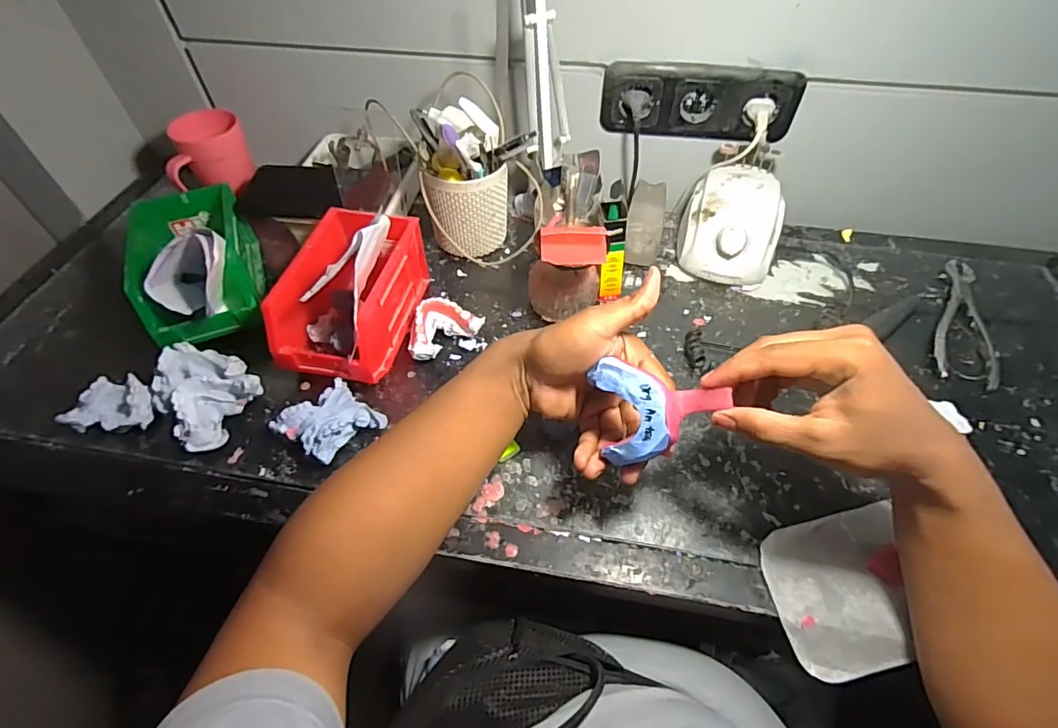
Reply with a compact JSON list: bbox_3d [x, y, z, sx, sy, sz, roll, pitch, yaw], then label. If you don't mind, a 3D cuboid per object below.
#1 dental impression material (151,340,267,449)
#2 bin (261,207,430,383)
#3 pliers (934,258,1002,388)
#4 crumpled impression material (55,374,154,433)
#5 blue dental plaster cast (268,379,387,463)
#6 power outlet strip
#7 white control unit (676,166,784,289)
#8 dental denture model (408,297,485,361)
[{"bbox_3d":[-0.305,0.026,0.484,0.079,0.037,0.109,-38,62,-25],"label":"dental impression material"},{"bbox_3d":[-0.179,-0.075,0.519,0.100,0.106,0.172,8,54,6],"label":"bin"},{"bbox_3d":[0.475,-0.054,0.566,0.056,0.010,0.199,17,55,12],"label":"pliers"},{"bbox_3d":[-0.384,0.041,0.479,0.067,0.036,0.051,-2,53,-2],"label":"crumpled impression material"},{"bbox_3d":[-0.181,0.055,0.468,0.069,0.027,0.072,35,61,23],"label":"blue dental plaster cast"},{"bbox_3d":[0.199,-0.307,0.601,0.221,0.079,0.031,8,54,6],"label":"power outlet strip"},{"bbox_3d":[0.242,-0.165,0.608,0.109,0.080,0.137,15,55,11],"label":"white control unit"},{"bbox_3d":[-0.093,-0.039,0.539,0.081,0.033,0.054,-28,58,-19],"label":"dental denture model"}]

